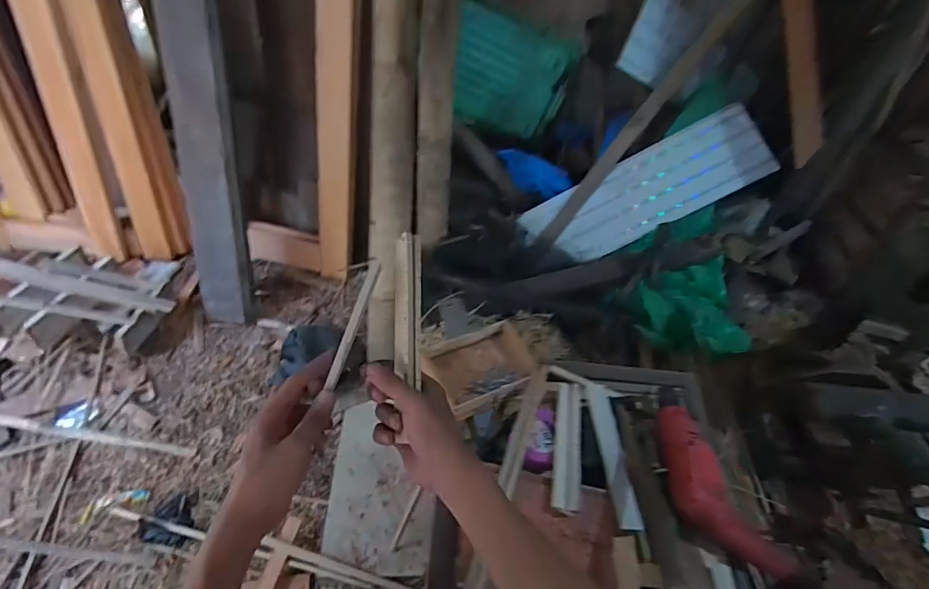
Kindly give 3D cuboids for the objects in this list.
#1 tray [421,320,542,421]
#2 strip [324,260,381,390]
[{"bbox_3d":[0.027,0.110,0.717,0.169,0.034,0.127,-20,51,-25],"label":"tray"},{"bbox_3d":[-0.105,0.026,0.440,0.011,0.008,0.127,15,75,9],"label":"strip"}]

